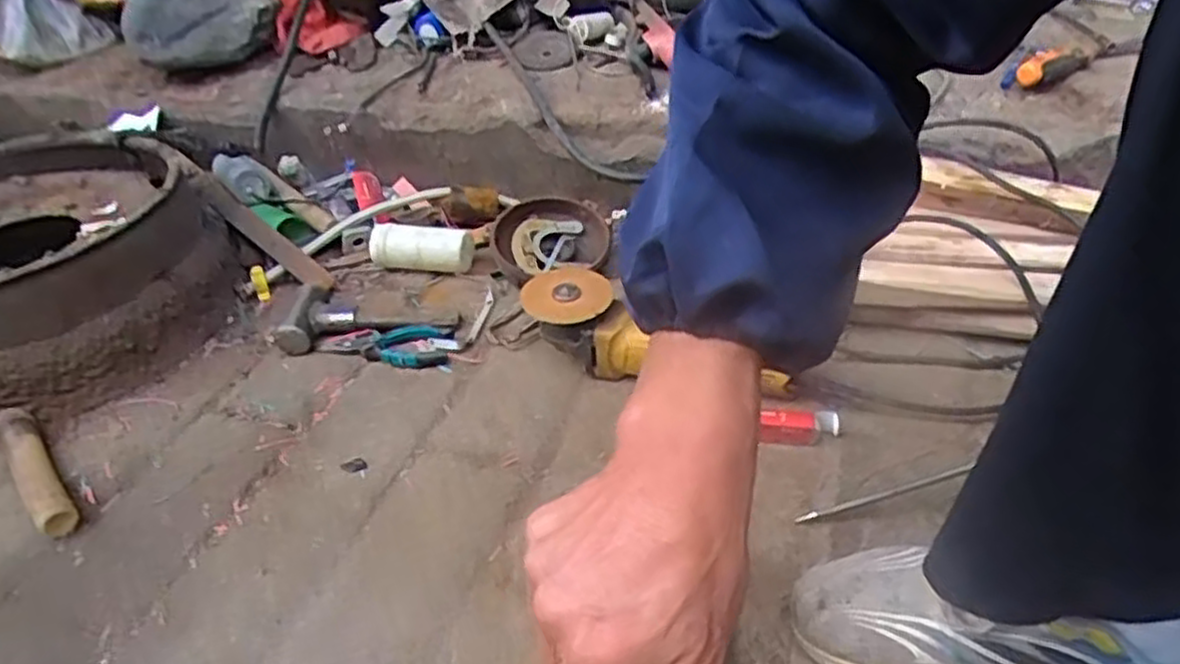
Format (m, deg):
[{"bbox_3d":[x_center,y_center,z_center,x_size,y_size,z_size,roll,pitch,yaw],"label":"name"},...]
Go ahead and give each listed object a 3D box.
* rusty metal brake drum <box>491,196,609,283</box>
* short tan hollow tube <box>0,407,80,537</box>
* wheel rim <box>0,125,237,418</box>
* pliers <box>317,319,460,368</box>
[{"bbox_3d":[-0.048,-0.117,0.968,0.143,0.047,0.128,-10,38,-5],"label":"rusty metal brake drum"},{"bbox_3d":[-0.530,0.127,0.747,0.032,0.031,0.192,-32,45,-29],"label":"short tan hollow tube"},{"bbox_3d":[-0.664,-0.091,0.941,0.386,0.151,0.449,-21,41,-19],"label":"wheel rim"},{"bbox_3d":[-0.228,0.016,0.874,0.160,0.020,0.057,-4,38,3],"label":"pliers"}]

